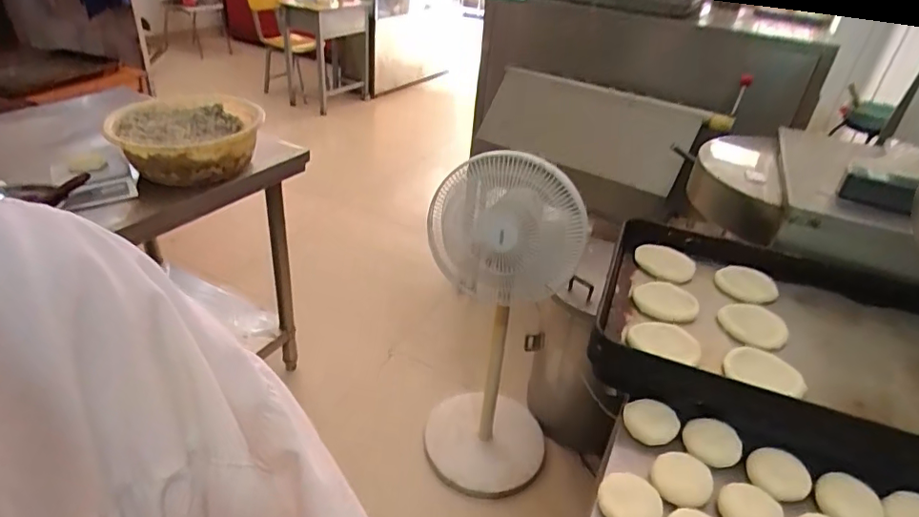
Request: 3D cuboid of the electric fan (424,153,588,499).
[{"bbox_3d":[0.097,0.189,1.434,0.330,1.008,0.328,9,32,4],"label":"electric fan"}]

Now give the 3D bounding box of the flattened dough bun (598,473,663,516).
[{"bbox_3d":[0.194,0.277,0.614,0.058,0.023,0.064,-22,42,-37],"label":"flattened dough bun"}]

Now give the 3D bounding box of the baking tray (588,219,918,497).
[{"bbox_3d":[0.537,0.125,0.843,0.596,0.084,0.426,16,34,16],"label":"baking tray"}]

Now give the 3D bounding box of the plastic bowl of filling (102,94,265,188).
[{"bbox_3d":[-0.667,-0.293,1.327,0.303,0.113,0.352,2,33,-7],"label":"plastic bowl of filling"}]

